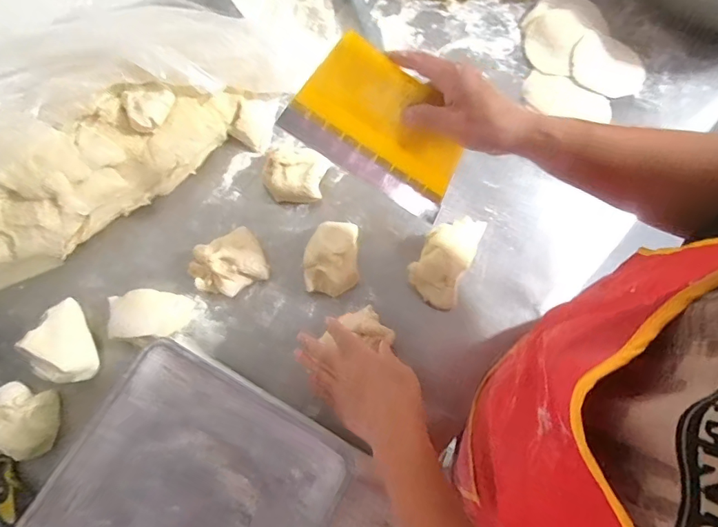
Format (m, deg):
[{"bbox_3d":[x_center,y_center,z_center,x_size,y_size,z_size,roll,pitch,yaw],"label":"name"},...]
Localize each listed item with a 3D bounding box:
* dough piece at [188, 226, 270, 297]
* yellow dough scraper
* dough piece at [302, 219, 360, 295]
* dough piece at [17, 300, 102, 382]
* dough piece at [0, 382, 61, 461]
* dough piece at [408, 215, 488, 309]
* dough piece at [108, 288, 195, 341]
[{"bbox_3d":[-0.172,-0.001,0.571,0.097,0.038,0.077,-23,73,-7],"label":"dough piece"},{"bbox_3d":[0.023,-0.135,0.454,0.186,0.126,0.008,32,44,-7],"label":"yellow dough scraper"},{"bbox_3d":[-0.035,-0.009,0.571,0.066,0.040,0.093,-1,72,0],"label":"dough piece"},{"bbox_3d":[-0.363,0.098,0.538,0.058,0.045,0.101,-27,74,-8],"label":"dough piece"},{"bbox_3d":[-0.390,0.183,0.509,0.076,0.049,0.078,0,72,1],"label":"dough piece"},{"bbox_3d":[0.113,-0.013,0.570,0.069,0.044,0.133,24,74,8],"label":"dough piece"},{"bbox_3d":[-0.260,0.064,0.552,0.094,0.032,0.060,-7,72,-2],"label":"dough piece"}]

